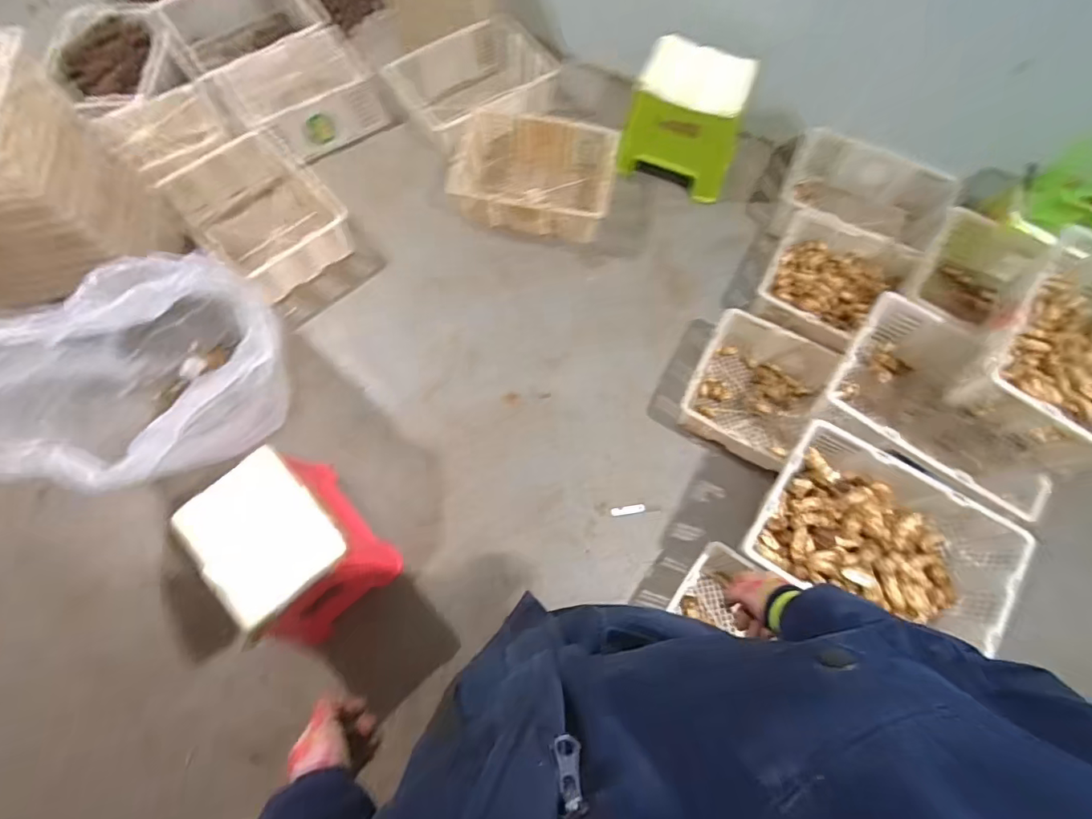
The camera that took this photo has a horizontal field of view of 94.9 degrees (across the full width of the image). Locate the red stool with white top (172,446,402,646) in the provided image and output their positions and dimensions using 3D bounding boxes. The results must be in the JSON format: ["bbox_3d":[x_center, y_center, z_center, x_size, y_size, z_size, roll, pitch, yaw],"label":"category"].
[{"bbox_3d":[-0.546,0.299,1.107,0.260,0.314,0.318,-40,71,-13],"label":"red stool with white top"}]

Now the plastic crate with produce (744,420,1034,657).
[{"bbox_3d":[0.690,0.281,1.048,0.462,0.157,0.343,30,72,15],"label":"plastic crate with produce"}]

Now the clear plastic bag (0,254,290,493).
[{"bbox_3d":[-0.840,-0.061,1.111,0.534,0.519,0.603,16,69,10],"label":"clear plastic bag"}]

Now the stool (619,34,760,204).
[{"bbox_3d":[0.425,-0.909,1.544,0.348,0.259,0.316,11,71,6],"label":"stool"}]

